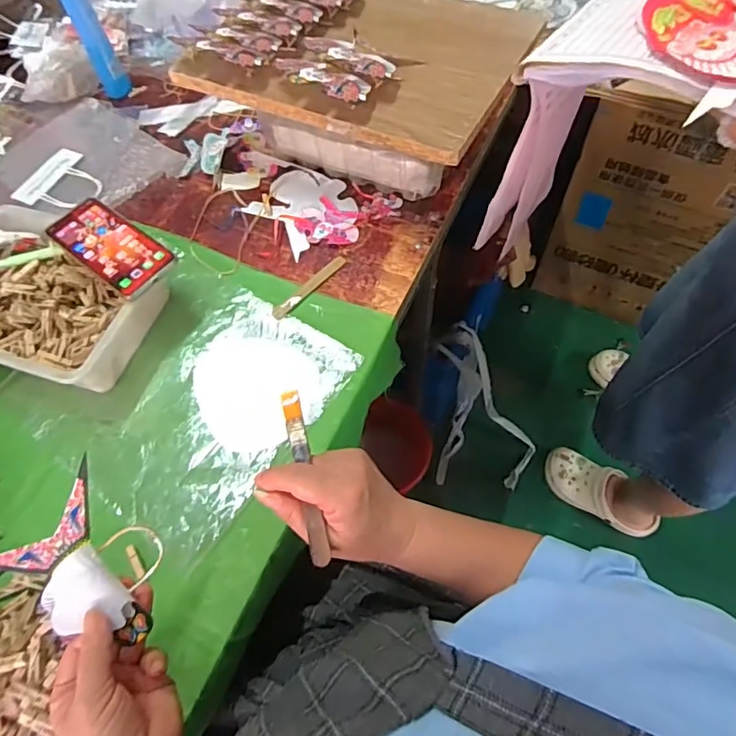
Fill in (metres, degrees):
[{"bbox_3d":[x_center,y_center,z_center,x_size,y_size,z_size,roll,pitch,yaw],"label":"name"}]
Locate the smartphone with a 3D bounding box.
[{"bbox_3d":[-0.297,-0.142,0.600,0.151,0.013,0.077,35,69,20],"label":"smartphone"}]

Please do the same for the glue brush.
[{"bbox_3d":[-0.047,0.079,0.386,0.014,0.005,0.128,-12,77,-3],"label":"glue brush"}]

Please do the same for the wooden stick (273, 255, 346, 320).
[{"bbox_3d":[-0.073,-0.103,0.655,0.018,0.004,0.119,37,69,23],"label":"wooden stick"}]

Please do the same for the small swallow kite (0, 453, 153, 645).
[{"bbox_3d":[-0.207,0.152,0.381,0.104,0.020,0.121,-41,86,0],"label":"small swallow kite"}]

